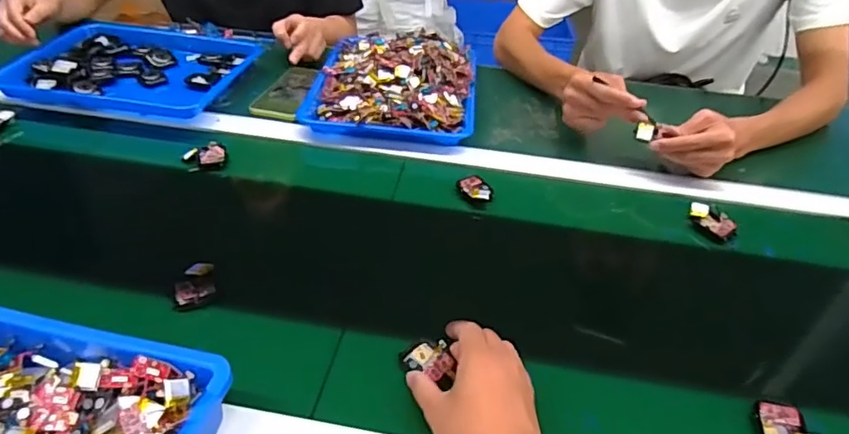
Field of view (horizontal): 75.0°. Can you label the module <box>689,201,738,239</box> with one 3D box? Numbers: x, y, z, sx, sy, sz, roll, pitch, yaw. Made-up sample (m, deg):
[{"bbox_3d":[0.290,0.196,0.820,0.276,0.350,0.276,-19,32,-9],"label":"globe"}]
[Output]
[{"bbox_3d":[0.350,0.004,0.676,0.037,0.018,0.057,-23,46,-28],"label":"module"}]

